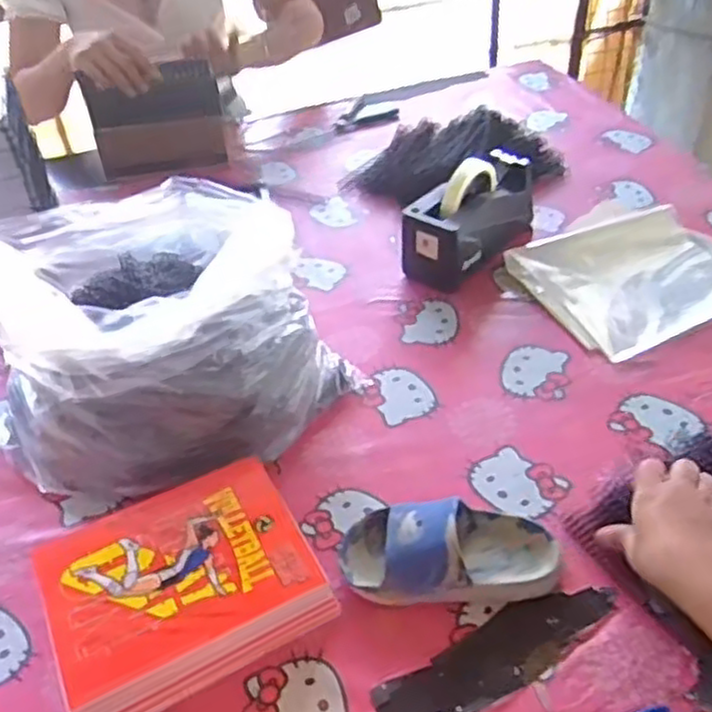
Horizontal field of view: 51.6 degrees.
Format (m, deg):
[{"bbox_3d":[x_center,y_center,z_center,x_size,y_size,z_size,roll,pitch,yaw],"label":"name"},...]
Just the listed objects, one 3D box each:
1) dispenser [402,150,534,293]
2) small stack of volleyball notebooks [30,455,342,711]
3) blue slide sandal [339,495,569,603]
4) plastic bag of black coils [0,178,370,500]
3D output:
[{"bbox_3d":[0.147,-0.180,0.911,0.090,0.117,0.218,32,53,31],"label":"dispenser"},{"bbox_3d":[-0.137,0.184,0.589,0.196,0.050,0.163,-21,46,-18],"label":"small stack of volleyball notebooks"},{"bbox_3d":[0.076,0.155,0.595,0.172,0.063,0.081,-2,43,1],"label":"blue slide sandal"},{"bbox_3d":[-0.188,-0.022,0.708,0.299,0.196,0.262,-33,51,-28],"label":"plastic bag of black coils"}]

